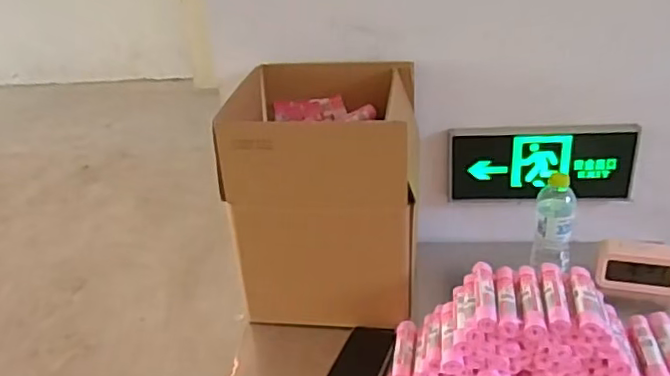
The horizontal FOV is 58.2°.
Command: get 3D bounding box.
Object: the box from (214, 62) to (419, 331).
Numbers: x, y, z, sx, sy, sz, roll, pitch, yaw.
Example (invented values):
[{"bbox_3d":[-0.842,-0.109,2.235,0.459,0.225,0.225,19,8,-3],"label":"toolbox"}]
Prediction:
[{"bbox_3d":[-0.016,0.006,1.073,0.310,0.364,0.293,-1,28,6],"label":"box"}]

